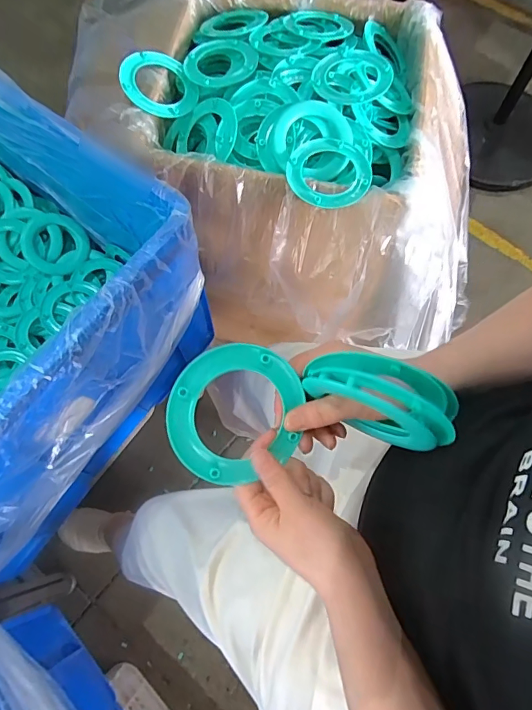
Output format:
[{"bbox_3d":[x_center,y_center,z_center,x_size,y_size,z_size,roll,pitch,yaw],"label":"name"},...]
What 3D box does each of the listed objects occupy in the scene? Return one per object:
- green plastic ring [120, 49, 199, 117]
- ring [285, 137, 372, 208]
[{"bbox_3d":[-0.150,-0.377,0.616,0.098,0.014,0.100,6,74,-21],"label":"green plastic ring"},{"bbox_3d":[0.080,-0.231,0.564,0.105,0.011,0.101,0,71,0],"label":"ring"}]

